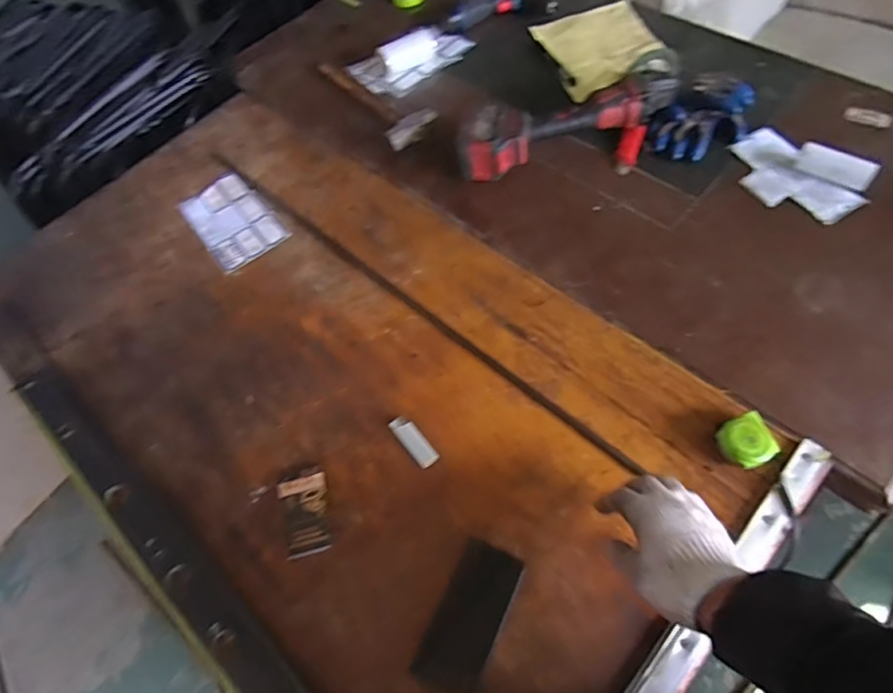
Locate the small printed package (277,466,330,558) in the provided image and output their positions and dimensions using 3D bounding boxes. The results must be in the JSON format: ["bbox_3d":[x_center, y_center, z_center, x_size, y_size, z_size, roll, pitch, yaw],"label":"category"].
[{"bbox_3d":[-0.171,0.199,0.680,0.056,0.013,0.106,-18,60,-3],"label":"small printed package"}]

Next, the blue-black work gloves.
[{"bbox_3d":[0.428,-0.377,0.922,0.127,0.042,0.201,37,70,24],"label":"blue-black work gloves"}]

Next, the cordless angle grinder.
[{"bbox_3d":[0.210,-0.355,0.912,0.389,0.093,0.151,-18,60,-4],"label":"cordless angle grinder"}]

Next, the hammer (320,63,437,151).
[{"bbox_3d":[-0.137,-0.476,1.038,0.094,0.025,0.303,-35,62,-12],"label":"hammer"}]

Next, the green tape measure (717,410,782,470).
[{"bbox_3d":[0.354,0.114,0.658,0.060,0.032,0.059,-26,61,-8],"label":"green tape measure"}]

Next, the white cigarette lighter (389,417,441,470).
[{"bbox_3d":[-0.043,0.121,0.724,0.027,0.015,0.082,-36,63,-13],"label":"white cigarette lighter"}]

